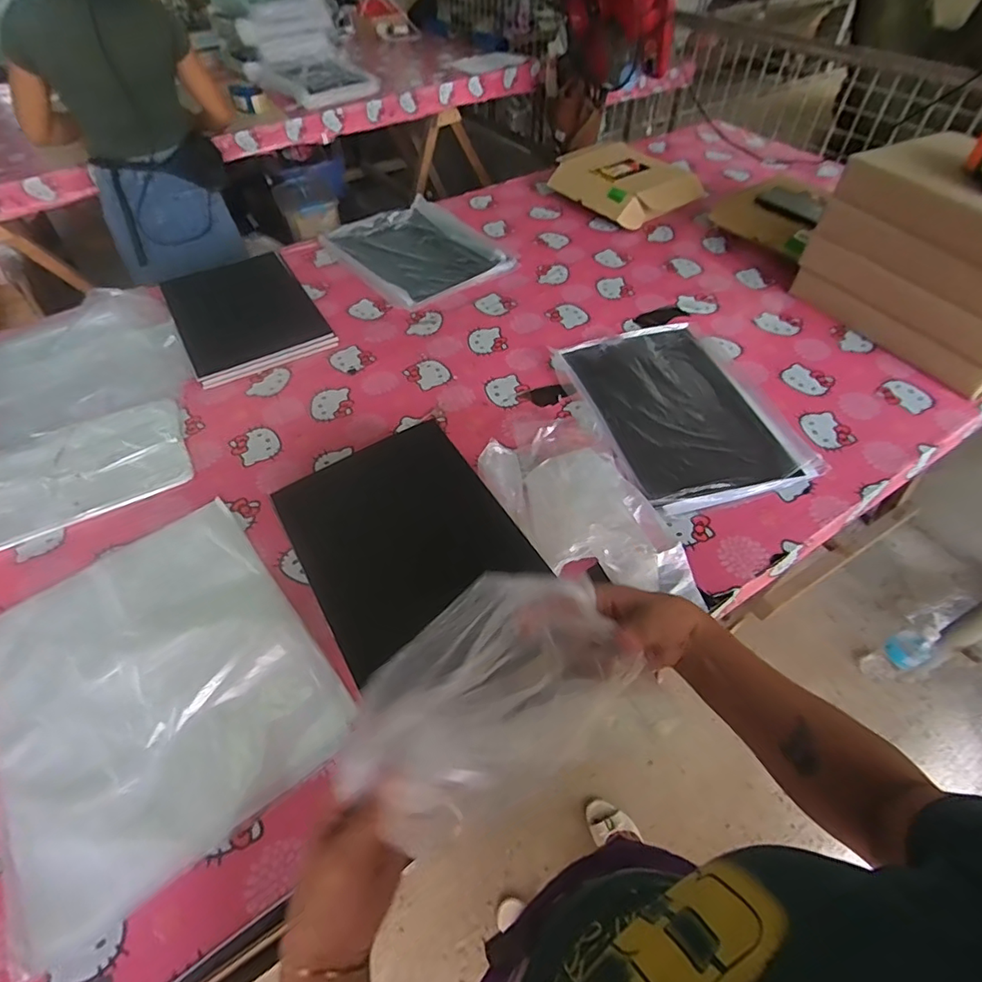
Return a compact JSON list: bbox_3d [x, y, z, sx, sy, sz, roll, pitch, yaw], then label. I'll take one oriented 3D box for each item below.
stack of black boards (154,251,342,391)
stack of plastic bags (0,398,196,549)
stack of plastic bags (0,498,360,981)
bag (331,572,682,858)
[{"bbox_3d":[-0.490,-0.357,1.062,0.250,0.035,0.363,-27,55,-18],"label":"stack of black boards"},{"bbox_3d":[-0.642,-0.031,0.813,0.331,0.021,0.206,-24,54,-16],"label":"stack of plastic bags"},{"bbox_3d":[-0.391,0.212,0.615,0.326,0.018,0.402,-33,57,-22],"label":"stack of plastic bags"},{"bbox_3d":[0.008,0.142,0.380,0.223,0.070,0.136,-22,53,-14],"label":"bag"}]

